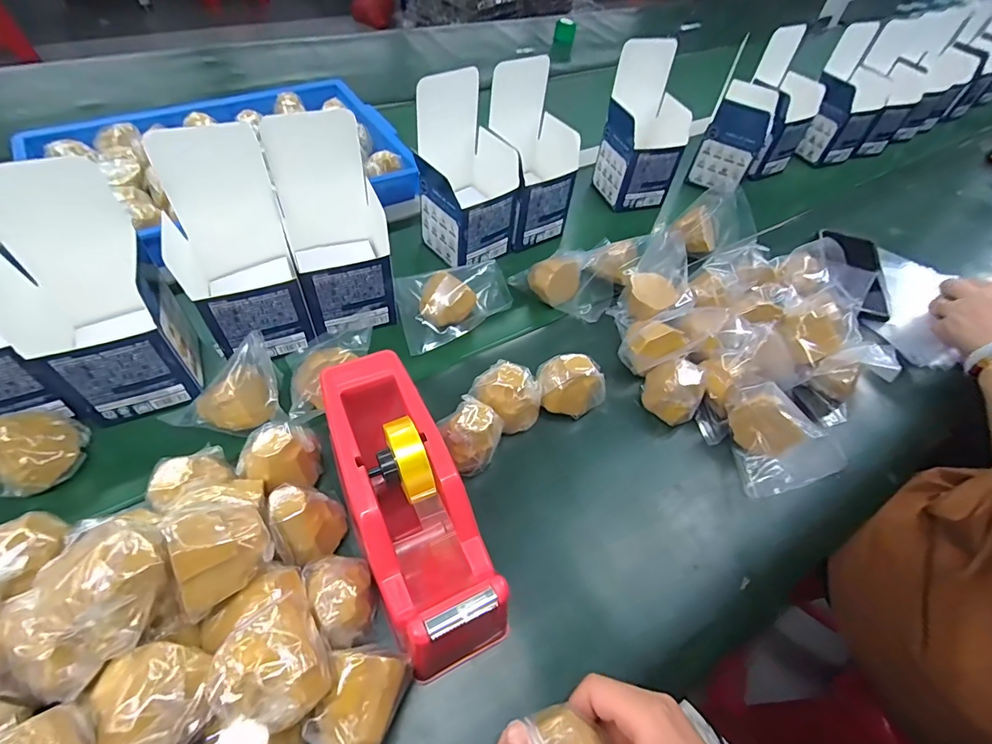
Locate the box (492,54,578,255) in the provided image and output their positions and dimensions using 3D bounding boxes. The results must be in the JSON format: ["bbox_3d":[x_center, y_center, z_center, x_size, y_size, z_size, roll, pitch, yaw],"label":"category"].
[{"bbox_3d":[0.044,-0.257,0.562,0.095,0.174,0.091,-27,59,-24],"label":"box"}]

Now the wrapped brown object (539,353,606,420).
[{"bbox_3d":[0.069,0.014,0.440,0.055,0.056,0.050,-17,56,-19],"label":"wrapped brown object"}]

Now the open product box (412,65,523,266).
[{"bbox_3d":[-0.033,-0.217,0.530,0.094,0.194,0.092,-29,60,-25],"label":"open product box"}]

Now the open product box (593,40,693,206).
[{"bbox_3d":[0.201,-0.324,0.642,0.102,0.191,0.087,-10,54,-14],"label":"open product box"}]

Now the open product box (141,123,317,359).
[{"bbox_3d":[-0.224,-0.102,0.404,0.102,0.173,0.087,-18,56,-19],"label":"open product box"}]

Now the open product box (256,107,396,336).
[{"bbox_3d":[-0.152,-0.133,0.439,0.082,0.175,0.091,-16,55,-17],"label":"open product box"}]

